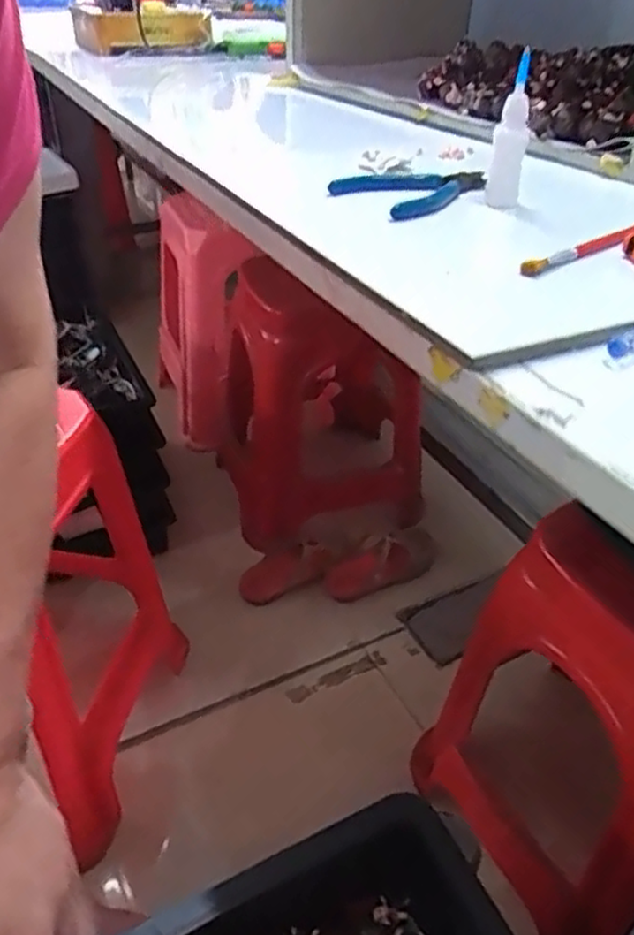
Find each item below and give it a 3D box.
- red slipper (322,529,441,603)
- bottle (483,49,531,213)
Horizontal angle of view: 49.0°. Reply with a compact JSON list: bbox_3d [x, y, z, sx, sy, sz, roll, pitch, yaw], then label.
[{"bbox_3d":[0.129,0.169,1.272,0.231,0.070,0.103,-25,44,-31],"label":"red slipper"},{"bbox_3d":[0.134,-0.229,0.478,0.022,0.093,0.030,9,37,9],"label":"bottle"}]

